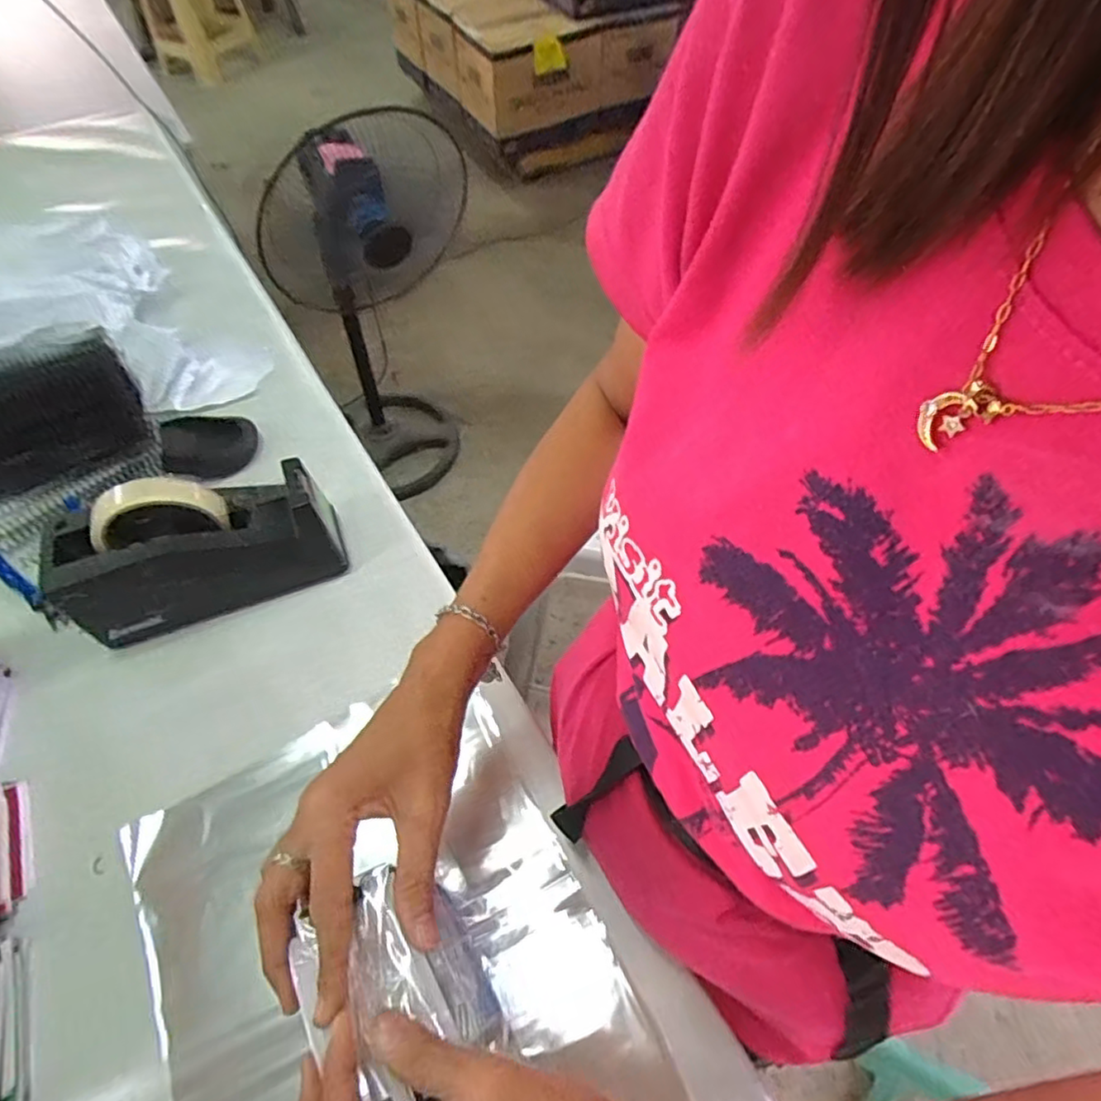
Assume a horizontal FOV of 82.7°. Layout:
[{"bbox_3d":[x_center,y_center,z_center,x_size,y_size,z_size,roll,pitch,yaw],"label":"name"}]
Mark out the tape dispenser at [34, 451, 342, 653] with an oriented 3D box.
[{"bbox_3d":[-0.285,-0.006,0.508,0.204,0.116,0.071,-21,58,-15],"label":"tape dispenser"}]

